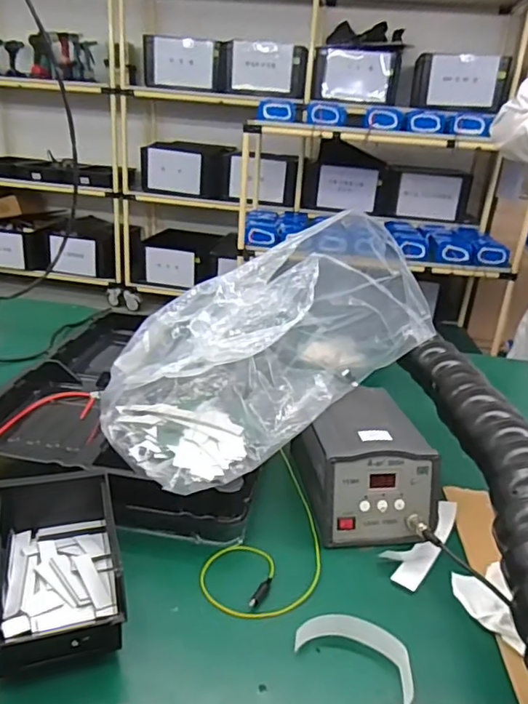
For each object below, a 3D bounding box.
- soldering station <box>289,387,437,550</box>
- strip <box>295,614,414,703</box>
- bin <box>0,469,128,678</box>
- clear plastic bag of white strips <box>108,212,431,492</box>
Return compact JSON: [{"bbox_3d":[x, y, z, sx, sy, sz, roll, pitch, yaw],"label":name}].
[{"bbox_3d":[0.114,0.128,0.658,0.150,0.093,0.193,2,23,-6],"label":"soldering station"},{"bbox_3d":[0.079,0.253,0.463,0.100,0.030,0.038,16,27,23],"label":"strip"},{"bbox_3d":[-0.188,0.188,0.498,0.102,0.071,0.187,-5,27,-19],"label":"bin"},{"bbox_3d":[0.002,-0.018,0.645,0.337,0.231,0.187,-12,28,-34],"label":"clear plastic bag of white strips"}]

